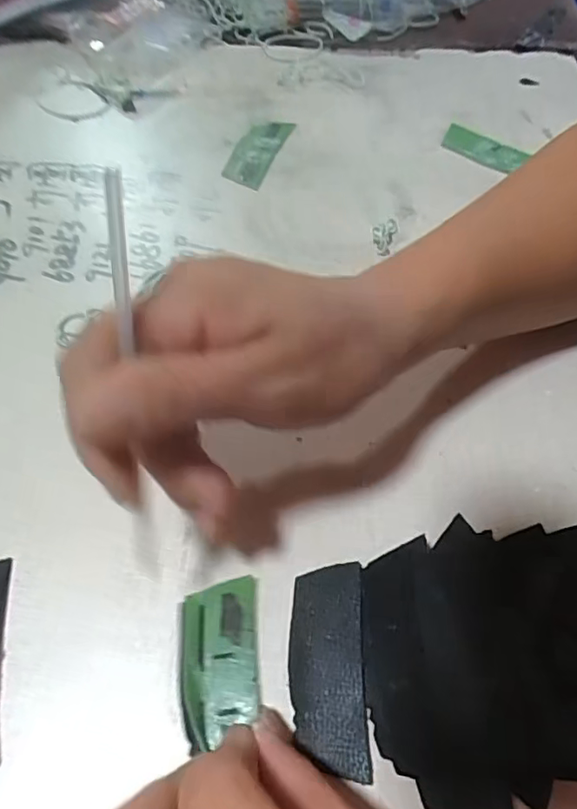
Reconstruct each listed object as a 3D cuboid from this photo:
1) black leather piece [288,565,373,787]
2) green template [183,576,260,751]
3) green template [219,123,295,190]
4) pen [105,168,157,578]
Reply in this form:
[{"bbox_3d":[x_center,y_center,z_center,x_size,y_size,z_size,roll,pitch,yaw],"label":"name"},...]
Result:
[{"bbox_3d":[0.014,0.093,0.207,0.027,0.004,0.069,1,56,0],"label":"black leather piece"},{"bbox_3d":[-0.024,0.090,0.205,0.026,0.005,0.053,-2,56,-2],"label":"green template"},{"bbox_3d":[-0.021,-0.174,0.384,0.030,0.004,0.073,17,58,11],"label":"green template"},{"bbox_3d":[-0.046,-0.002,0.168,0.006,0.124,0.008,0,21,-1],"label":"pen"}]

